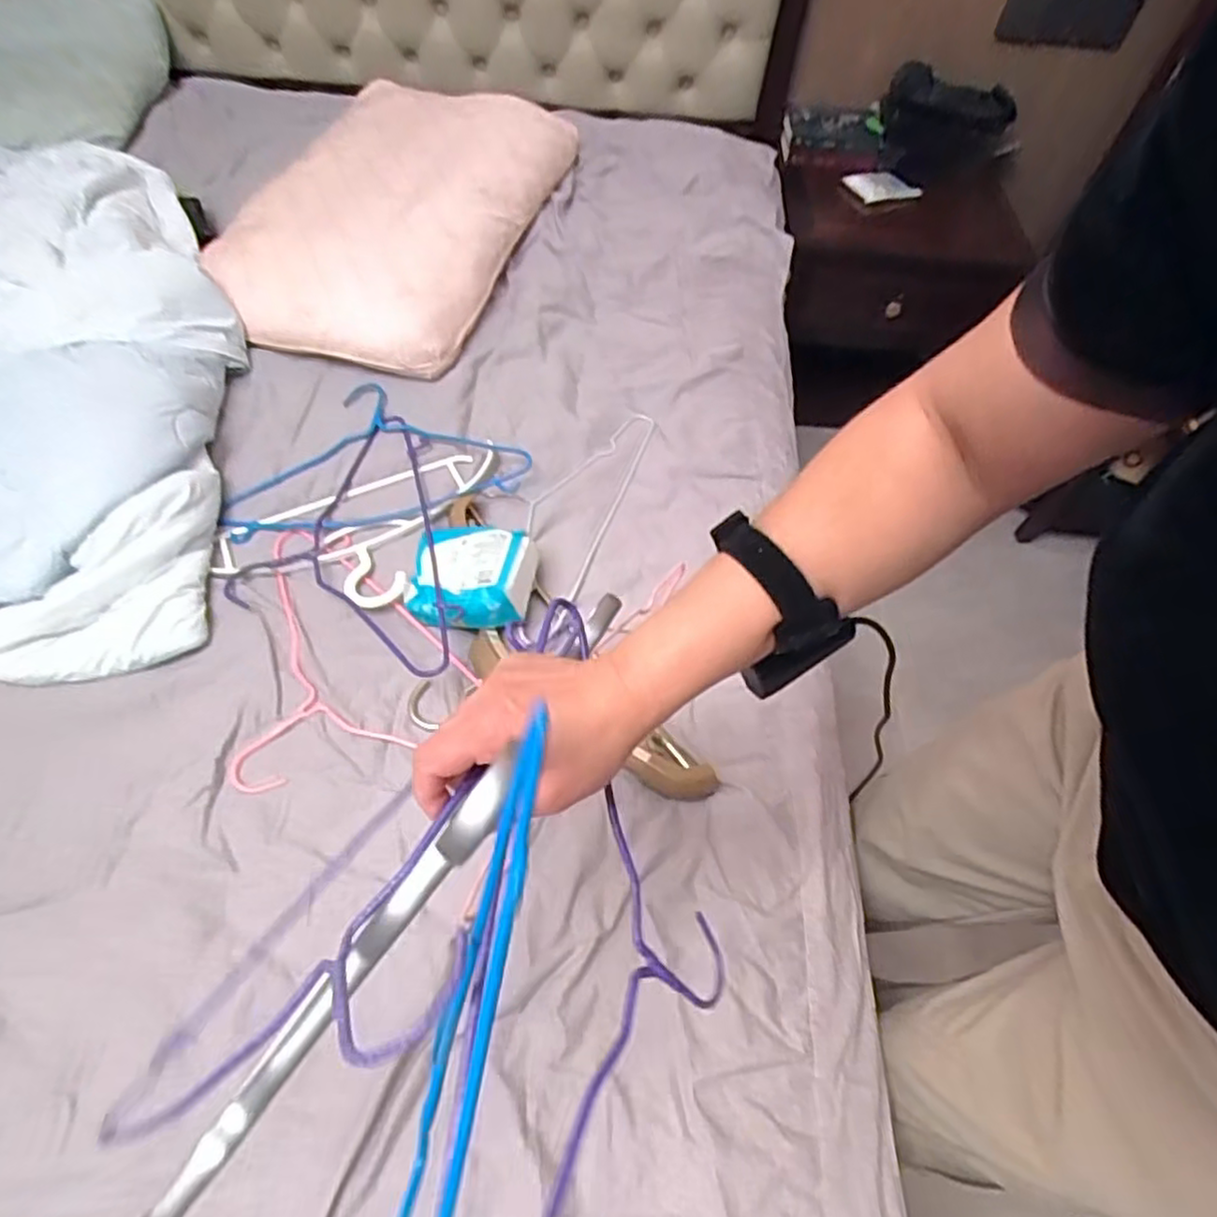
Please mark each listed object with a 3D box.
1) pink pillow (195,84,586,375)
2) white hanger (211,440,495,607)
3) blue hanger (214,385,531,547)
[{"bbox_3d":[-0.324,-0.627,1.079,0.371,0.109,0.642,15,58,5],"label":"pink pillow"},{"bbox_3d":[-0.269,-0.084,0.814,0.338,0.035,0.188,-23,61,-17],"label":"white hanger"},{"bbox_3d":[-0.297,-0.207,0.883,0.360,0.025,0.241,-13,59,-12],"label":"blue hanger"}]

